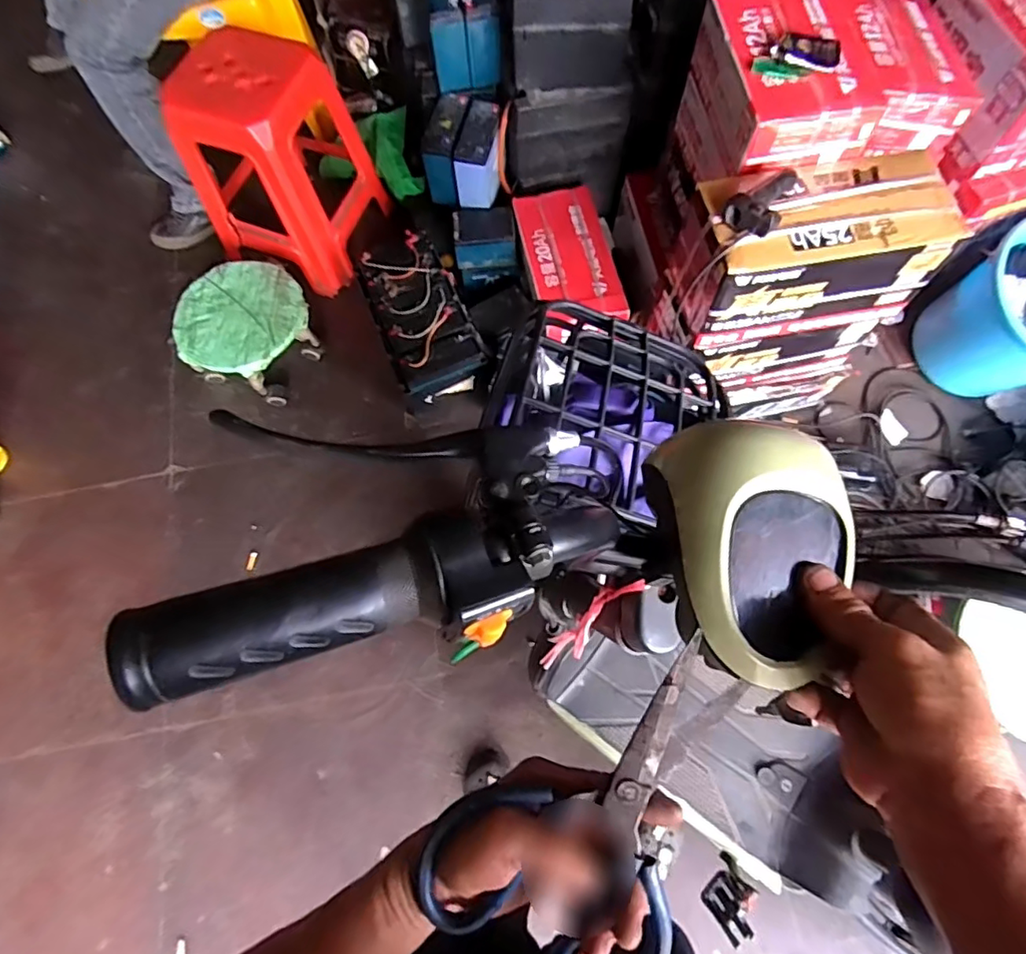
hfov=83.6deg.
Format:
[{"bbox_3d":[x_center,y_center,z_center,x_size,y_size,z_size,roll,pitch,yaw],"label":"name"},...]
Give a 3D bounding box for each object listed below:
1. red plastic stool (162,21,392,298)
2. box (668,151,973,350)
[{"bbox_3d":[-0.586,-0.776,1.437,0.355,0.424,0.350,22,73,10],"label":"red plastic stool"},{"bbox_3d":[0.500,-0.396,0.988,0.391,0.220,0.201,-8,70,-1],"label":"box"}]

